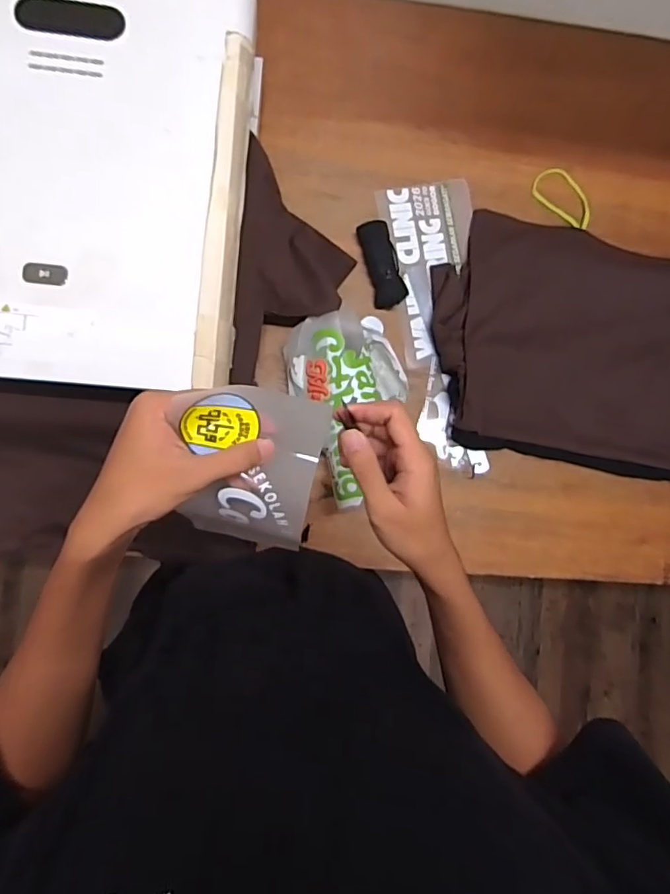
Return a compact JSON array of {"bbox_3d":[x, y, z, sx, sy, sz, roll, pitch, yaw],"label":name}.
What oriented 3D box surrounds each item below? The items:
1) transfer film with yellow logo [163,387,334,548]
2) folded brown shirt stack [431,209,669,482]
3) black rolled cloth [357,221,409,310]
[{"bbox_3d":[-0.063,0.019,0.378,0.098,0.015,0.125,10,115,-10],"label":"transfer film with yellow logo"},{"bbox_3d":[0.418,-0.151,0.814,0.544,0.057,0.366,10,86,-5],"label":"folded brown shirt stack"},{"bbox_3d":[0.072,-0.276,0.795,0.047,0.032,0.125,-16,89,-7],"label":"black rolled cloth"}]

